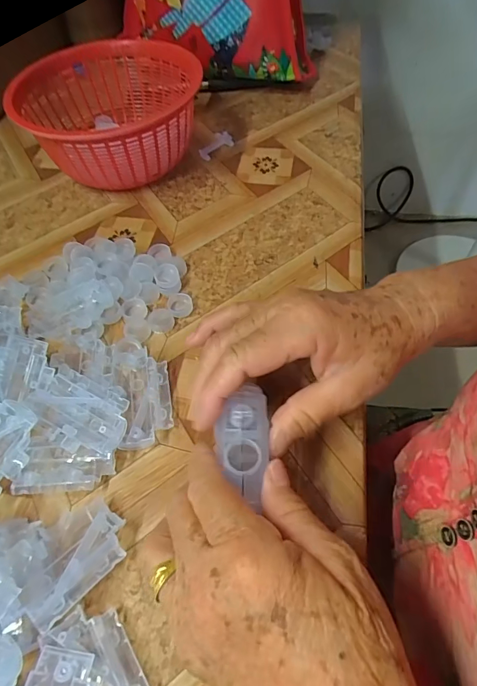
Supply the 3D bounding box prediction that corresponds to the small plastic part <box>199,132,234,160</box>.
[{"bbox_3d":[-0.024,-0.225,0.459,0.027,0.007,0.051,23,60,17],"label":"small plastic part"}]

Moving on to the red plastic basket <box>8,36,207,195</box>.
[{"bbox_3d":[-0.131,-0.242,0.438,0.173,0.082,0.197,0,55,2],"label":"red plastic basket"}]

